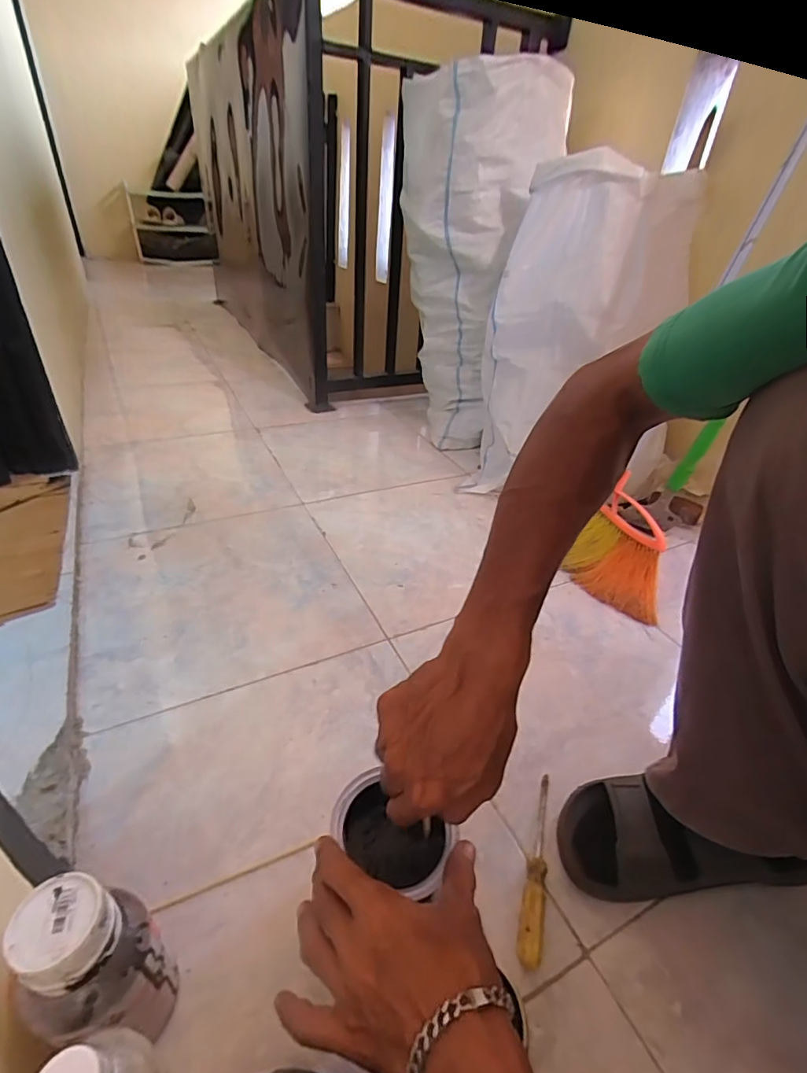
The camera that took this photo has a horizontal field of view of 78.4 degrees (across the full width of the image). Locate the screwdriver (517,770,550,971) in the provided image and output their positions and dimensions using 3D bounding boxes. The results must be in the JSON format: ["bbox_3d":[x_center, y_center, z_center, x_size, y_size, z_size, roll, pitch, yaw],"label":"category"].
[{"bbox_3d":[0.130,0.311,0.484,0.019,0.019,0.180,14,34,13],"label":"screwdriver"}]

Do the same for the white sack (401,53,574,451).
[{"bbox_3d":[0.122,-0.563,1.122,0.312,0.744,0.190,12,34,10],"label":"white sack"}]

